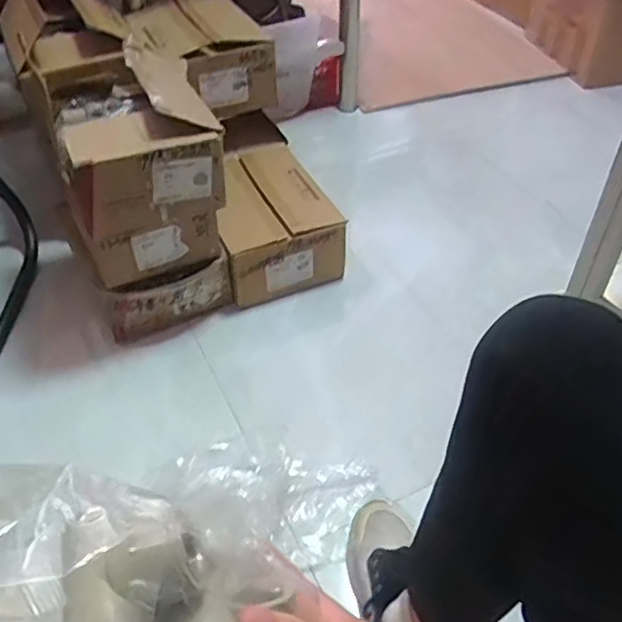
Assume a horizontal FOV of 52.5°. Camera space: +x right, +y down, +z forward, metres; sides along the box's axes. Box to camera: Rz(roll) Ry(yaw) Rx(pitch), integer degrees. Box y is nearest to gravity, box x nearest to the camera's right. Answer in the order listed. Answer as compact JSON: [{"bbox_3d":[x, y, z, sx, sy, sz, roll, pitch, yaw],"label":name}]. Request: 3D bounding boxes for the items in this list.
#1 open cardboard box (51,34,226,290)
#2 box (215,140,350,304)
[{"bbox_3d":[-0.292,-0.249,1.055,0.231,0.266,0.307,-18,47,-16],"label":"open cardboard box"},{"bbox_3d":[-0.086,-0.190,1.260,0.224,0.131,0.333,-15,46,-14],"label":"box"}]

